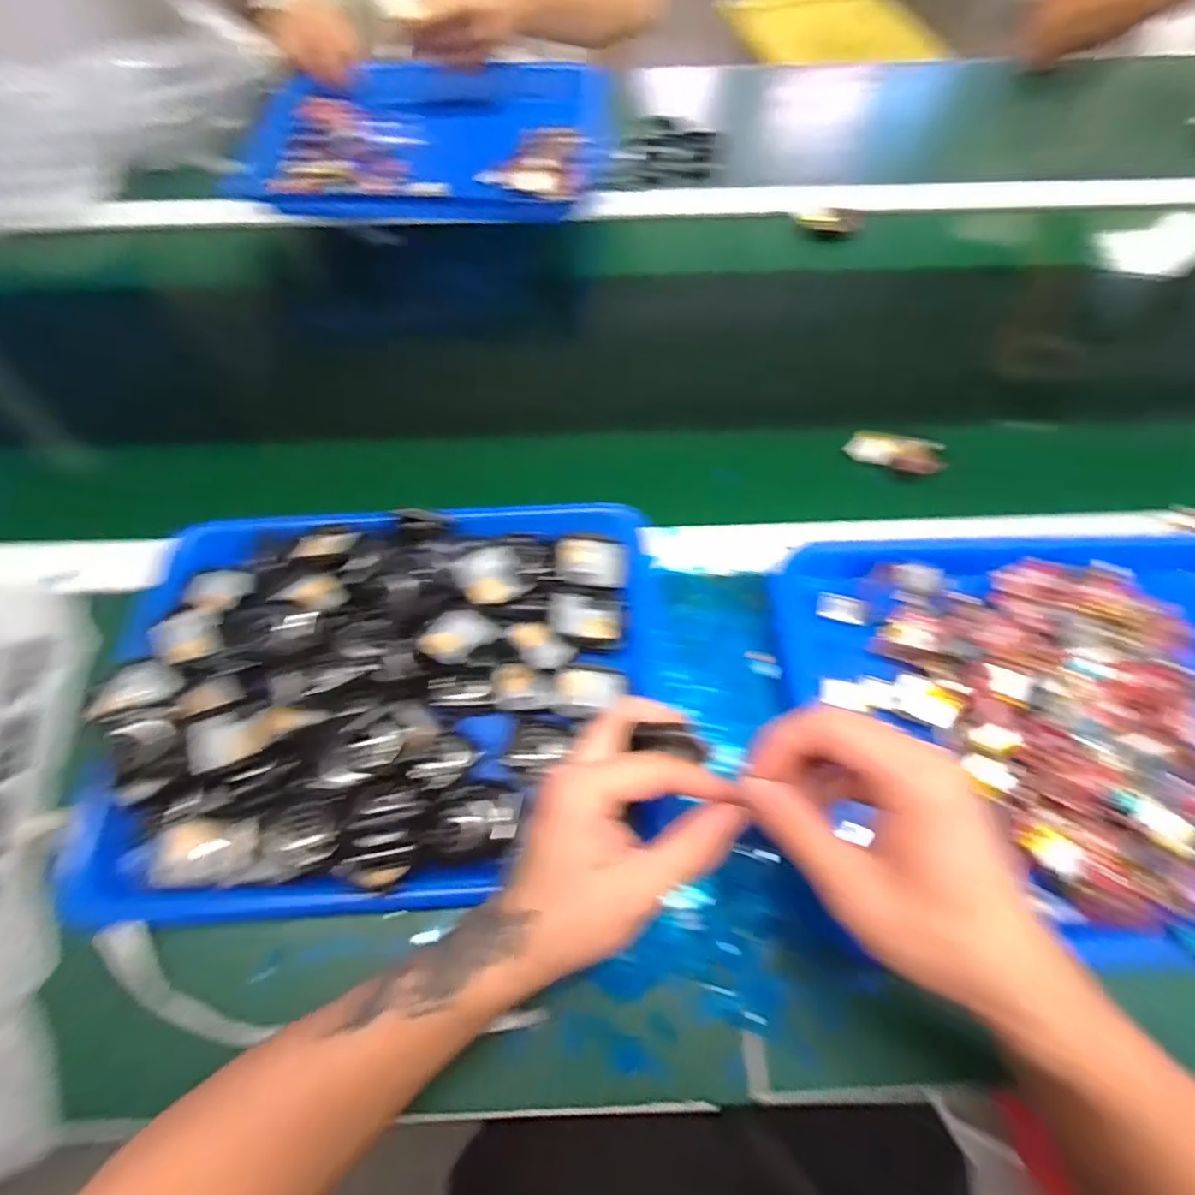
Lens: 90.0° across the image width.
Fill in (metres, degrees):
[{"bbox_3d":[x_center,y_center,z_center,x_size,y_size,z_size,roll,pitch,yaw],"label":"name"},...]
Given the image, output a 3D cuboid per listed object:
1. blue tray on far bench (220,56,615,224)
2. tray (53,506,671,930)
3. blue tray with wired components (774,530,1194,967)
[{"bbox_3d":[-0.166,-0.455,0.611,0.346,0.060,0.234,5,64,3],"label":"blue tray on far bench"},{"bbox_3d":[-0.129,0.056,0.368,0.327,0.041,0.242,-2,64,0],"label":"tray"},{"bbox_3d":[0.283,0.069,0.359,0.326,0.040,0.250,-1,64,0],"label":"blue tray with wired components"}]

